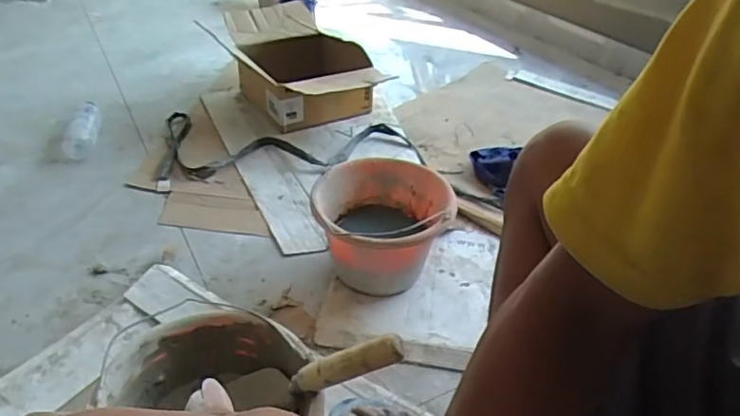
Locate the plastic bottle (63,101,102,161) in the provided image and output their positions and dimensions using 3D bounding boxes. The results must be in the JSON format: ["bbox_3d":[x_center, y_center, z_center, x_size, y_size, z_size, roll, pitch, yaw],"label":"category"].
[{"bbox_3d":[-0.693,-0.188,1.338,0.075,0.056,0.213,-8,36,-14],"label":"plastic bottle"}]

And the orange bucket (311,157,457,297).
[{"bbox_3d":[0.017,0.038,0.958,0.223,0.161,0.264,9,35,8],"label":"orange bucket"}]

